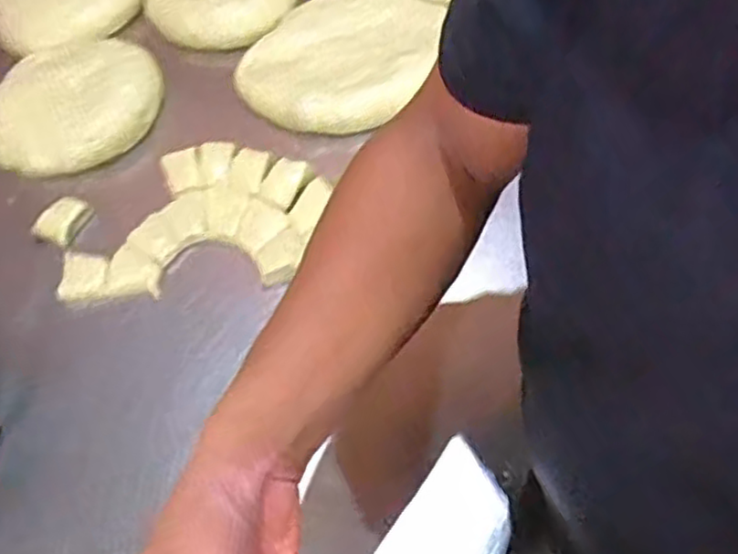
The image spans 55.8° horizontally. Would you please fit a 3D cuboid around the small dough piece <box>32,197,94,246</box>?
[{"bbox_3d":[-0.305,-0.057,0.694,0.039,0.025,0.048,22,62,17],"label":"small dough piece"}]

